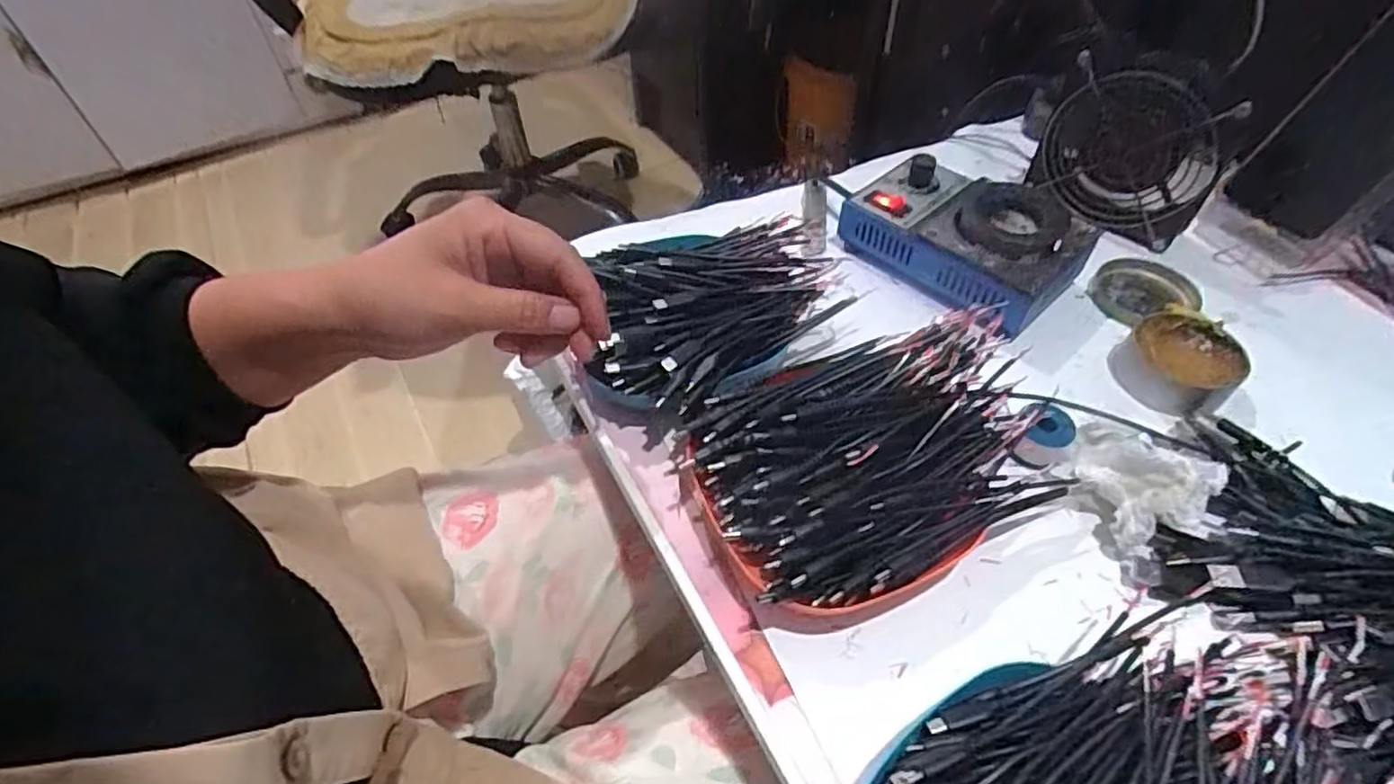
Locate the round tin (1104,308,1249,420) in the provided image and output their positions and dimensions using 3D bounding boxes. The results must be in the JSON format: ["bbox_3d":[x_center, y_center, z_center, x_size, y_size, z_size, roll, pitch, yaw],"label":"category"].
[{"bbox_3d":[0.301,-0.020,0.419,0.078,0.027,0.066,-37,58,-25],"label":"round tin"}]

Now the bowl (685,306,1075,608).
[{"bbox_3d":[0.090,0.033,0.351,0.182,0.067,0.133,-18,52,-12],"label":"bowl"}]

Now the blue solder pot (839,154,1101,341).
[{"bbox_3d":[0.188,-0.109,0.481,0.092,0.060,0.149,-35,57,-24],"label":"blue solder pot"}]

